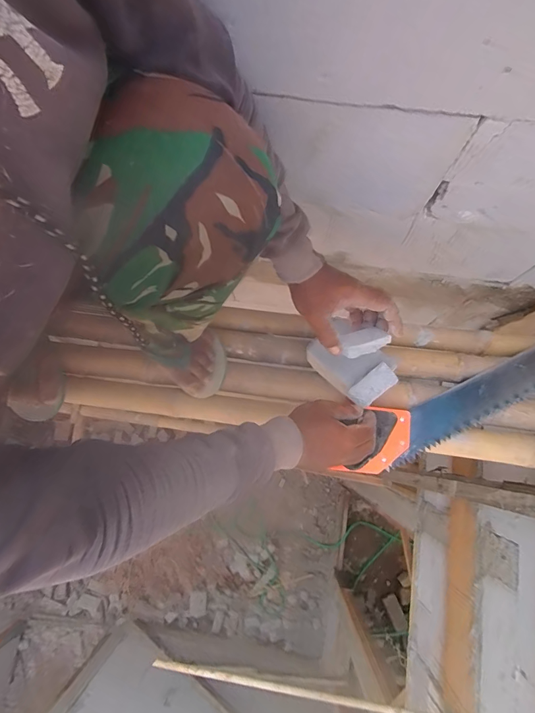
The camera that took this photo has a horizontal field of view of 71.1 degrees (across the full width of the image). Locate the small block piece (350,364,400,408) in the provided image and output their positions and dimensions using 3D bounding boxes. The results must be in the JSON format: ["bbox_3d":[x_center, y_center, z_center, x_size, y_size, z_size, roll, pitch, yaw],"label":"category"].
[{"bbox_3d":[0.164,0.046,0.582,0.069,0.015,0.036,-39,80,-6],"label":"small block piece"}]

